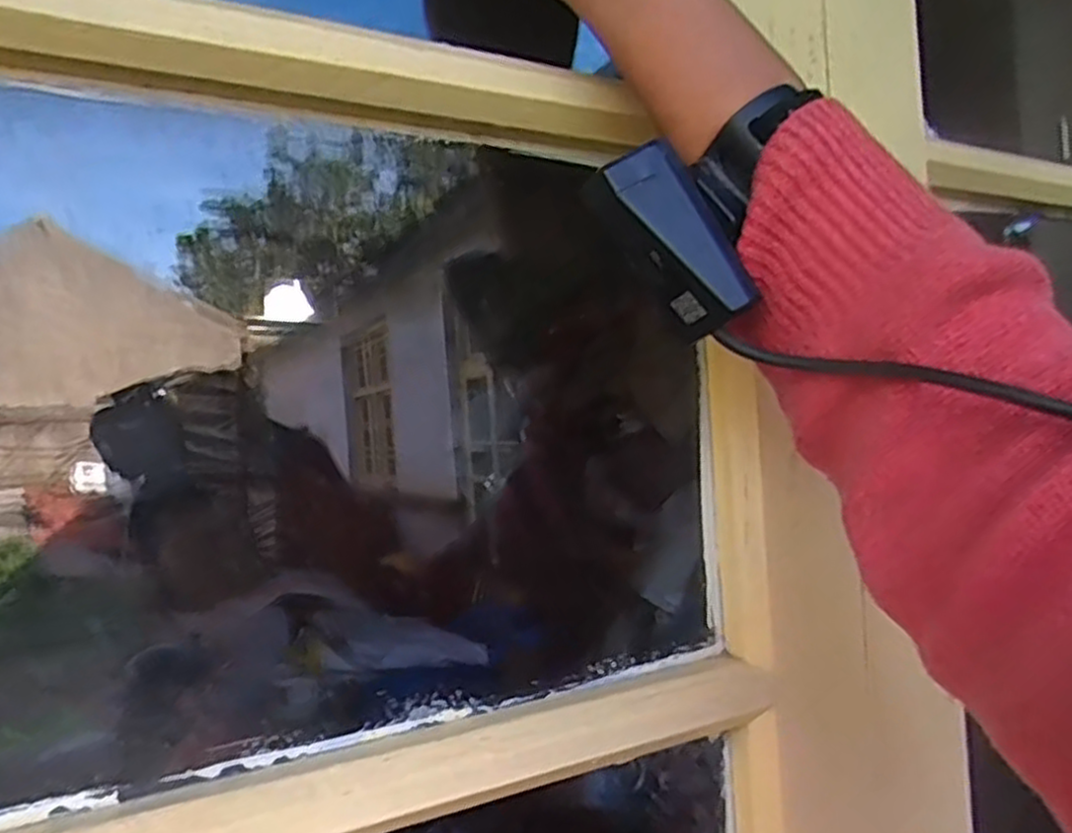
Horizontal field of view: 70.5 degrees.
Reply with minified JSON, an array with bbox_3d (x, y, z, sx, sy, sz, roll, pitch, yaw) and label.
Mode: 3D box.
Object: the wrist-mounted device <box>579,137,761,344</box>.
[{"bbox_3d":[0.049,-0.063,0.269,0.035,0.068,0.018,-32,2,-5],"label":"wrist-mounted device"}]

